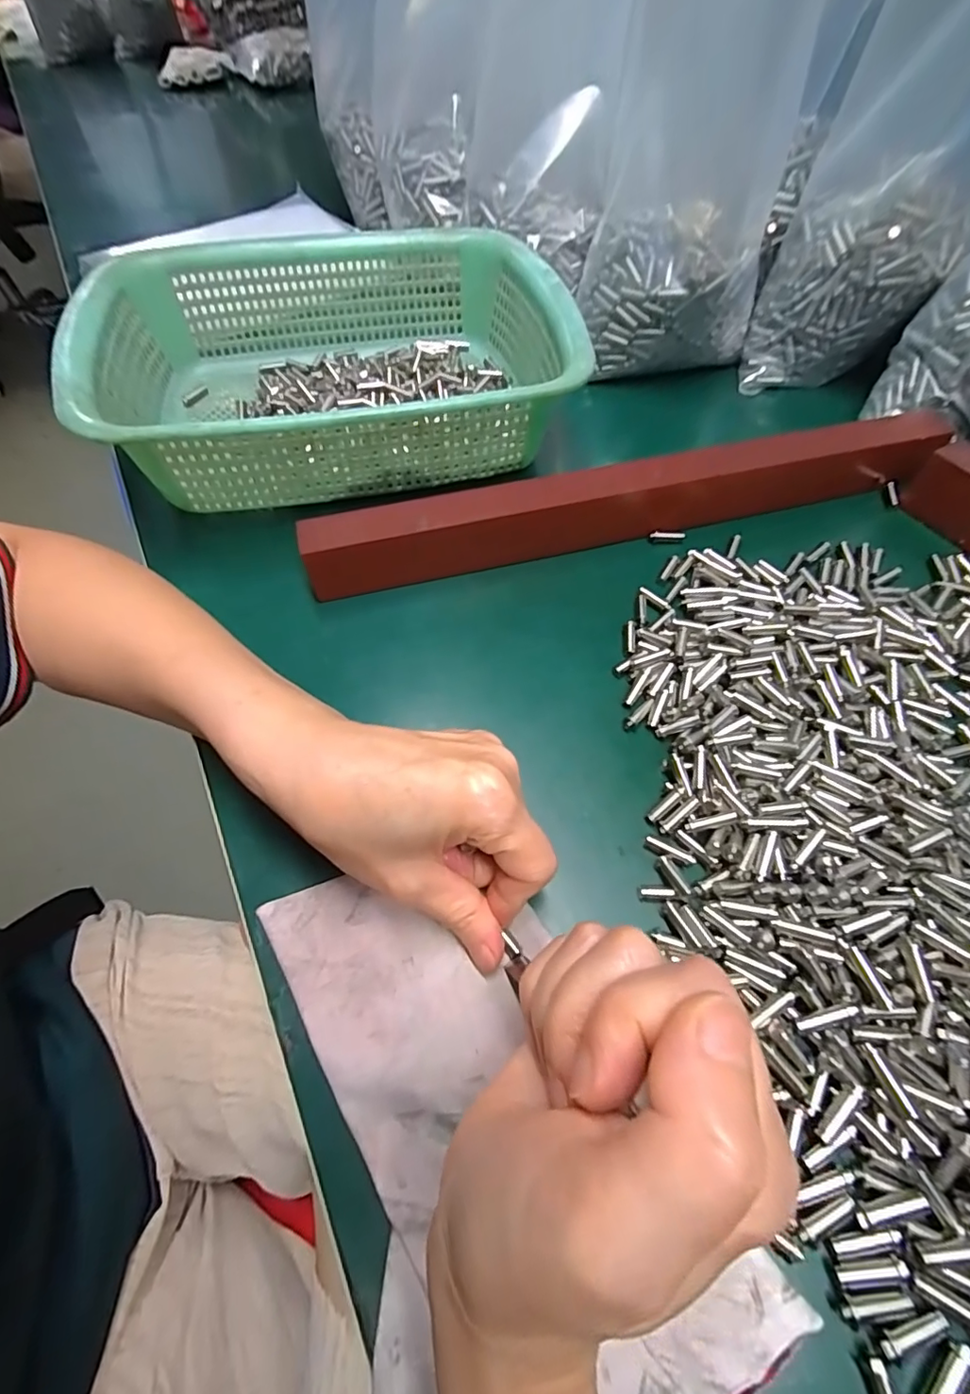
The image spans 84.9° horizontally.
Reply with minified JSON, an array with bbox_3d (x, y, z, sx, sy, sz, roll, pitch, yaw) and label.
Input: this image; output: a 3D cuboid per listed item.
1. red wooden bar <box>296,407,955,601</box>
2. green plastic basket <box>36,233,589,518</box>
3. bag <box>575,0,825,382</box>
[{"bbox_3d":[0.085,-0.119,0.313,0.374,0.039,0.027,-13,60,-6],"label":"red wooden bar"},{"bbox_3d":[-0.095,-0.224,0.355,0.286,0.077,0.220,-14,60,-6],"label":"green plastic basket"},{"bbox_3d":[0.139,-0.349,0.356,0.122,0.204,0.104,14,61,10],"label":"bag"}]

